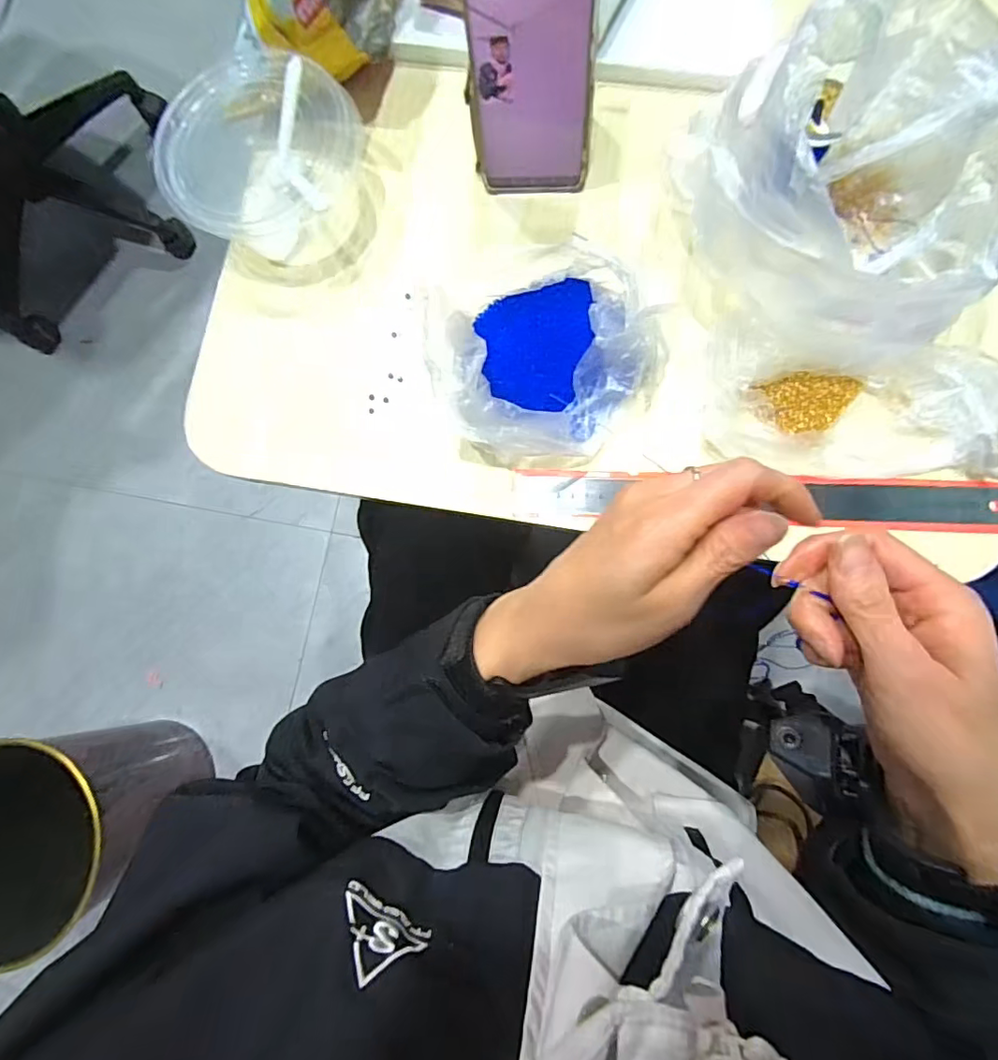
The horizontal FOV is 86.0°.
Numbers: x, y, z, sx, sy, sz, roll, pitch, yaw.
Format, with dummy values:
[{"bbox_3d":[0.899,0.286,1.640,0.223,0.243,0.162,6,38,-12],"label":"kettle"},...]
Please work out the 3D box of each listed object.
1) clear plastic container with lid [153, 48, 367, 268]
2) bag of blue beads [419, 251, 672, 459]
[{"bbox_3d":[-0.170,-0.275,0.405,0.124,0.063,0.132,-1,81,4],"label":"clear plastic container with lid"},{"bbox_3d":[0.032,-0.121,0.361,0.150,0.073,0.139,-26,80,0],"label":"bag of blue beads"}]

